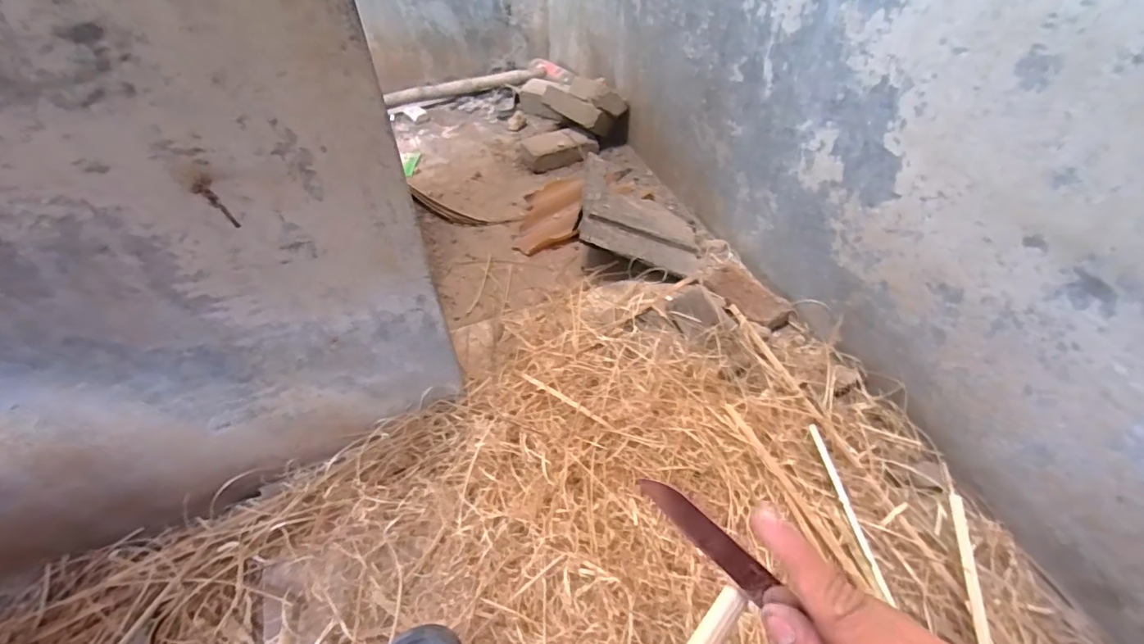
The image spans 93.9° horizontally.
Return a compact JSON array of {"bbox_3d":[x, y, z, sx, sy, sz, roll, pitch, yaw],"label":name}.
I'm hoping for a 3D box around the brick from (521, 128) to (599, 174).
[{"bbox_3d":[-0.032,-0.500,1.533,0.209,0.059,0.107,-20,52,-15],"label":"brick"}]

